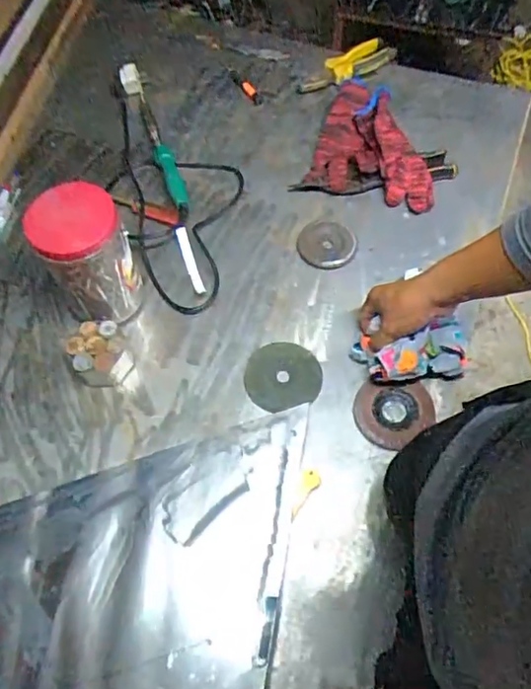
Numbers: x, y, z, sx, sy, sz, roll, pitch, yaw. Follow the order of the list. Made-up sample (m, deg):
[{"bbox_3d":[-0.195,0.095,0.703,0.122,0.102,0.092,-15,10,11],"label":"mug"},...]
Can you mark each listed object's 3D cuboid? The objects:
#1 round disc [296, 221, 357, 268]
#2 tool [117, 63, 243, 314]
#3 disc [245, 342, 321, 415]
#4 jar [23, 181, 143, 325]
[{"bbox_3d":[0.087,-0.144,0.808,0.082,0.005,0.077,0,69,0],"label":"round disc"},{"bbox_3d":[-0.129,-0.262,0.868,0.175,0.037,0.480,-9,62,-7],"label":"tool"},{"bbox_3d":[0.022,0.039,0.724,0.097,0.005,0.089,2,64,-4],"label":"disc"},{"bbox_3d":[-0.217,-0.106,0.699,0.107,0.170,0.096,-20,64,-12],"label":"jar"}]

